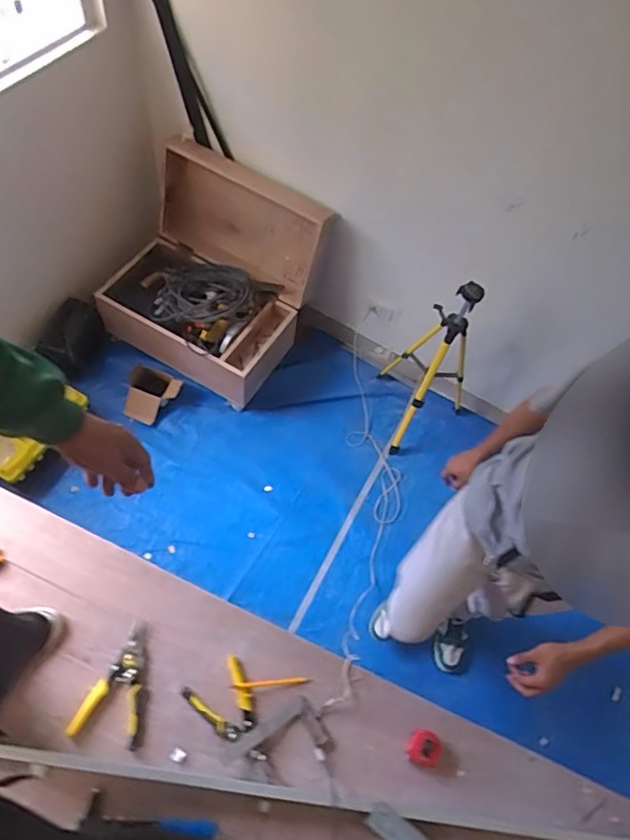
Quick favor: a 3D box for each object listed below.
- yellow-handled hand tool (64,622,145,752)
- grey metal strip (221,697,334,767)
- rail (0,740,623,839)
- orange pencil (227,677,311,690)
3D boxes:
[{"bbox_3d":[-0.405,0.544,1.153,0.139,0.022,0.222,11,61,3],"label":"yellow-handled hand tool"},{"bbox_3d":[-0.076,0.662,1.115,0.199,0.015,0.111,-27,66,-16],"label":"grey metal strip"},{"bbox_3d":[0.155,0.747,1.048,1.558,0.049,0.037,10,60,-2],"label":"rail"},{"bbox_3d":[-0.093,0.556,1.167,0.168,0.007,0.013,-3,62,-5],"label":"orange pencil"}]

